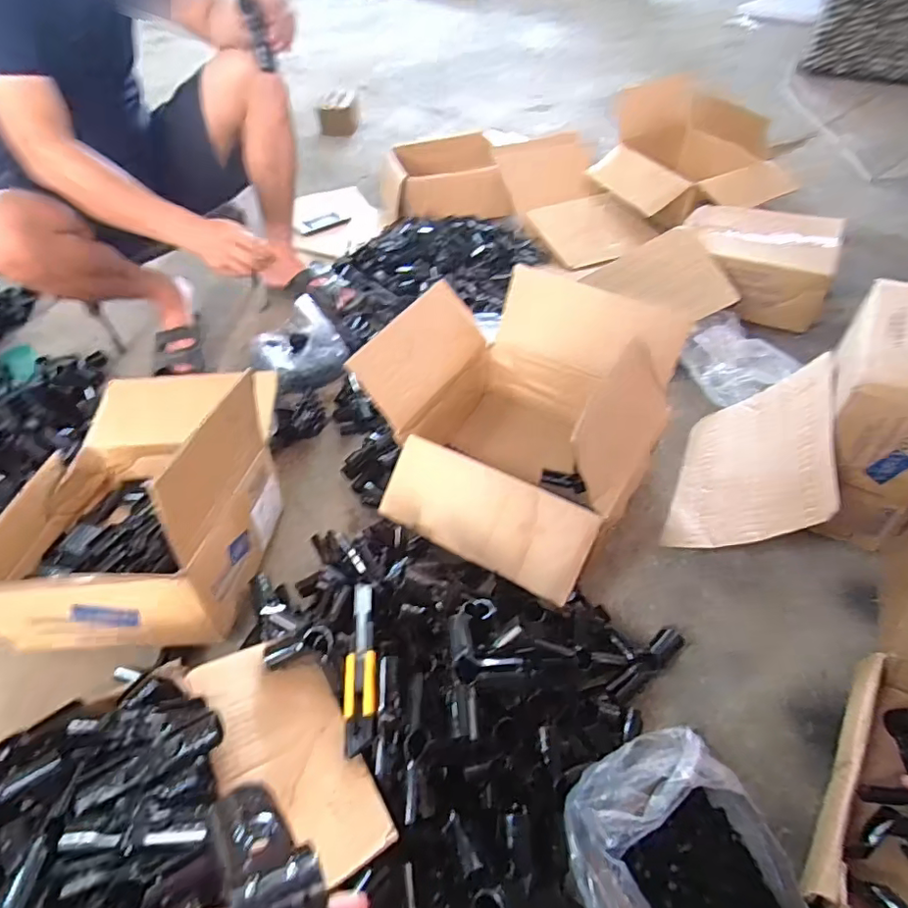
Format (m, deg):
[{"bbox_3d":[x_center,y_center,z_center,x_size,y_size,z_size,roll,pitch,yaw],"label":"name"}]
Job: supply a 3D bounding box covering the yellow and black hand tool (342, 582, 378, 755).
[{"bbox_3d":[-0.105,0.234,0.622,0.035,0.019,0.192,-5,48,-2],"label":"yellow and black hand tool"}]

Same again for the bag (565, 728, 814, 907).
[{"bbox_3d":[0.222,0.401,0.525,0.230,0.108,0.193,32,56,27],"label":"bag"}]

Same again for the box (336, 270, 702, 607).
[{"bbox_3d":[0.102,-0.047,0.901,0.415,0.275,0.467,25,53,22],"label":"box"}]

